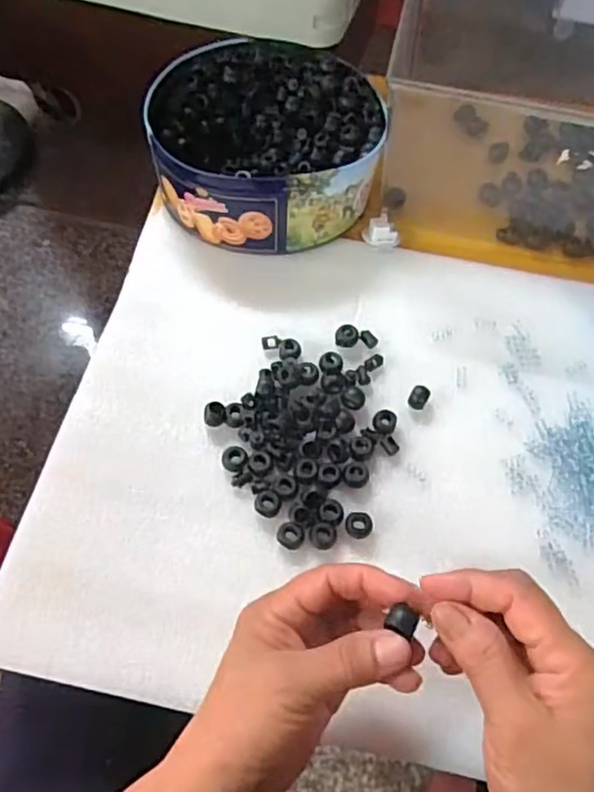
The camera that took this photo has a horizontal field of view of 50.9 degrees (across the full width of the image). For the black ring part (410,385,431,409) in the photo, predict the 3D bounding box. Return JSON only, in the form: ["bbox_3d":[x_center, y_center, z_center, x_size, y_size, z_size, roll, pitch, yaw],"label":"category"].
[{"bbox_3d":[0.089,0.001,0.454,0.013,0.011,0.015,26,65,11],"label":"black ring part"}]

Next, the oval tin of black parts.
[{"bbox_3d":[-0.028,-0.220,0.535,0.185,0.065,0.193,-11,63,-9],"label":"oval tin of black parts"}]

